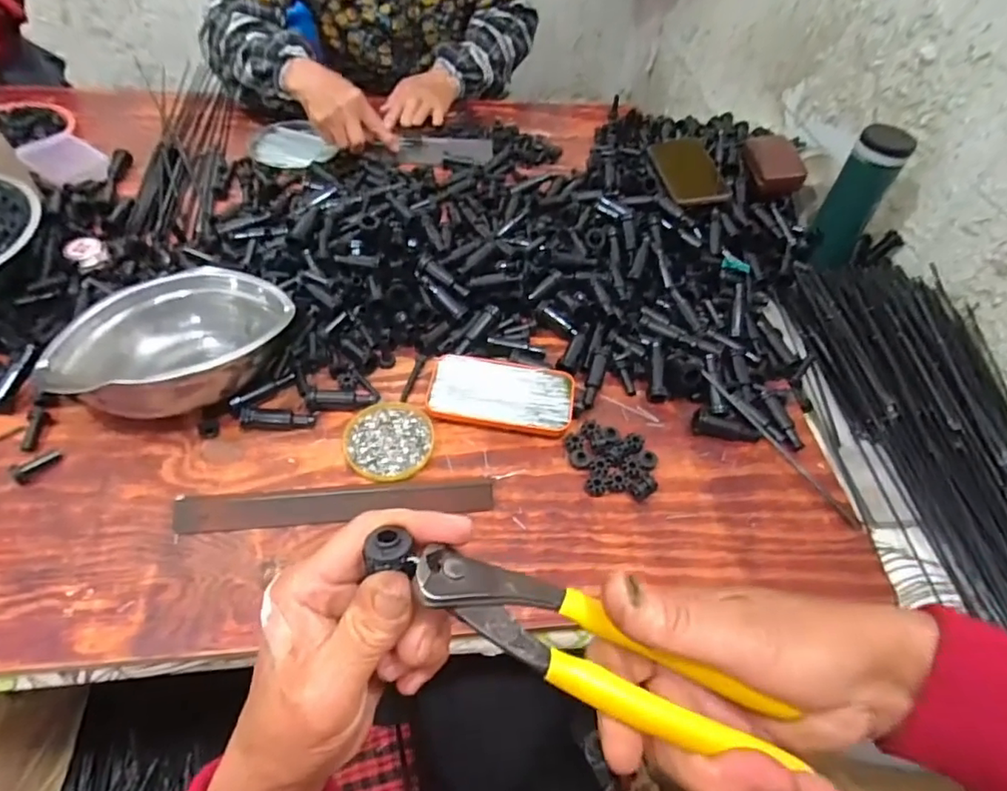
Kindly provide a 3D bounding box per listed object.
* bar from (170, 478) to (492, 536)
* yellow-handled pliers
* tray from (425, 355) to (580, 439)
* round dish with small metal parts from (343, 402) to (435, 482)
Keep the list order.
[{"bbox_3d":[-0.145,0.094,0.501,0.268,0.009,0.033,-3,53,-7],"label":"bar"},{"bbox_3d":[0.035,0.099,0.224,0.148,0.015,0.037,23,54,3],"label":"yellow-handled pliers"},{"bbox_3d":[-0.002,-0.003,0.579,0.145,0.018,0.076,8,52,2],"label":"tray"},{"bbox_3d":[-0.110,0.041,0.548,0.083,0.009,0.088,2,52,-3],"label":"round dish with small metal parts"}]

